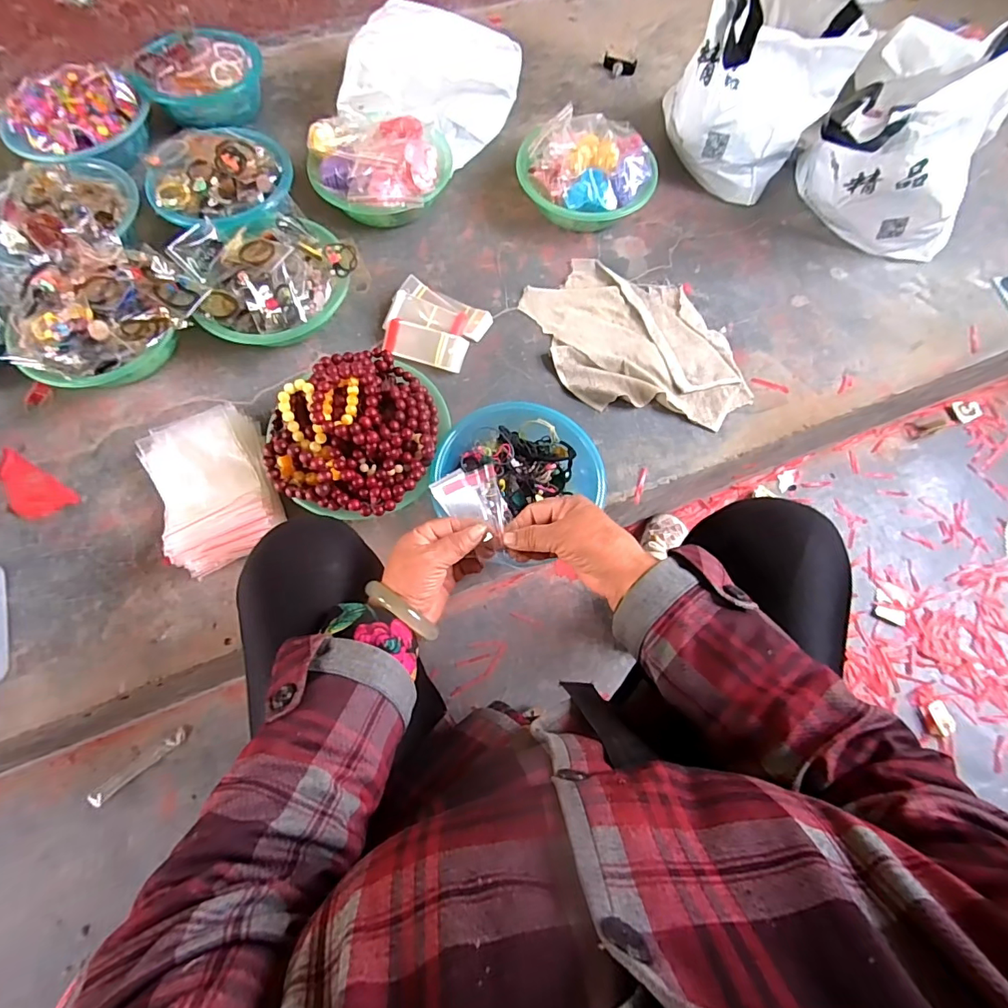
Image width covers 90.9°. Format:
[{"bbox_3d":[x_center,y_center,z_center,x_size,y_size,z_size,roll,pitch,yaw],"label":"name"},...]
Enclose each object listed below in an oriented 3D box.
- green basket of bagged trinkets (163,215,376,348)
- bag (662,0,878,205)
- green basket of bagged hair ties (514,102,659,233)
[{"bbox_3d":[-0.365,-0.337,0.765,0.244,0.101,0.228,18,70,5],"label":"green basket of bagged trinkets"},{"bbox_3d":[0.453,-0.771,0.878,0.255,0.251,0.297,41,73,12],"label":"bag"},{"bbox_3d":[0.143,-0.584,0.871,0.238,0.112,0.216,10,70,1],"label":"green basket of bagged hair ties"}]

